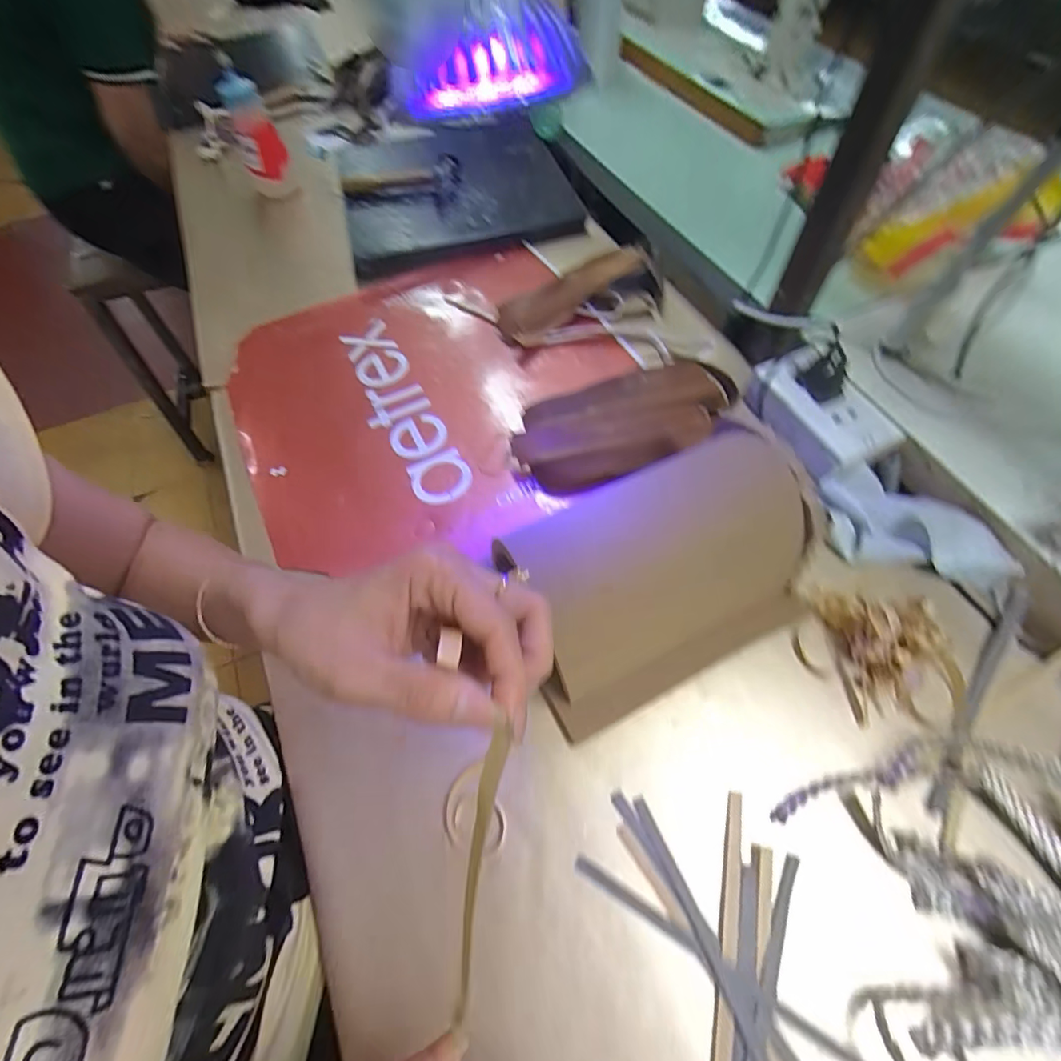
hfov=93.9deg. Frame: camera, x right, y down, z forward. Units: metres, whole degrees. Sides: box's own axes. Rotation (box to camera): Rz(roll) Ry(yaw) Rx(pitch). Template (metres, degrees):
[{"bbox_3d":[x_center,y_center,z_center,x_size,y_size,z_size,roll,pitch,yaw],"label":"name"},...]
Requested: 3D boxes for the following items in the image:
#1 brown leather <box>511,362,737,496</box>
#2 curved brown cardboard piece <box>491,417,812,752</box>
[{"bbox_3d":[0.091,-0.097,0.461,0.216,0.041,0.093,-14,60,-5],"label":"brown leather"},{"bbox_3d":[0.091,0.033,0.344,0.198,0.111,0.126,-23,62,-10],"label":"curved brown cardboard piece"}]

